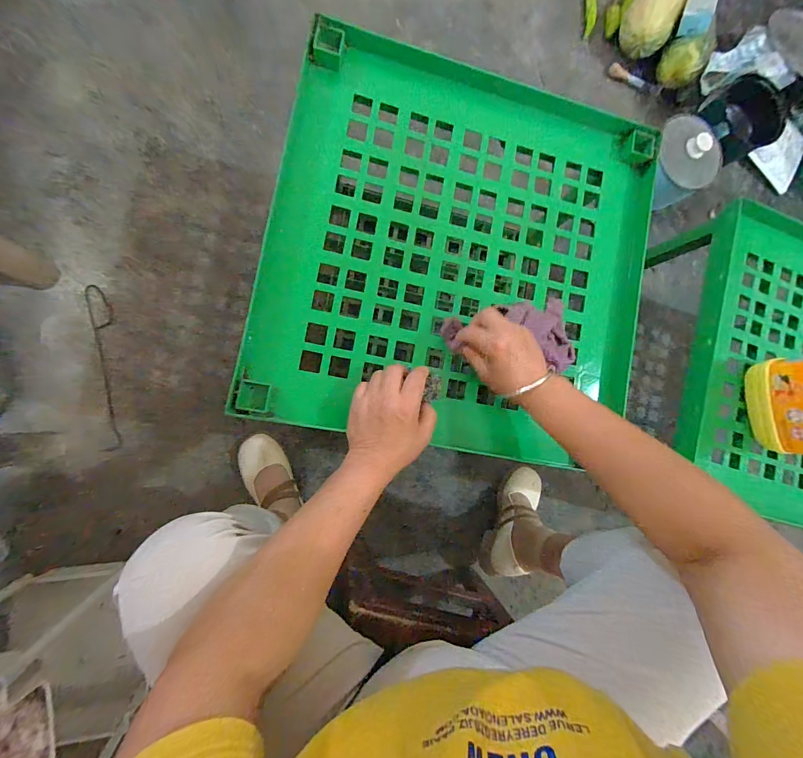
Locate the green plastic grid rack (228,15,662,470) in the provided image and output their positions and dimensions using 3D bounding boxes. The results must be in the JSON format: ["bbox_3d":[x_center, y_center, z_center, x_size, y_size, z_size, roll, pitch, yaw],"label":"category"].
[{"bbox_3d":[0.096,-0.164,0.483,0.520,0.036,0.508,11,86,-9],"label":"green plastic grid rack"}]

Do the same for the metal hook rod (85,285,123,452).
[{"bbox_3d":[-0.597,-0.022,0.729,0.039,0.011,0.334,-5,89,-10],"label":"metal hook rod"}]

